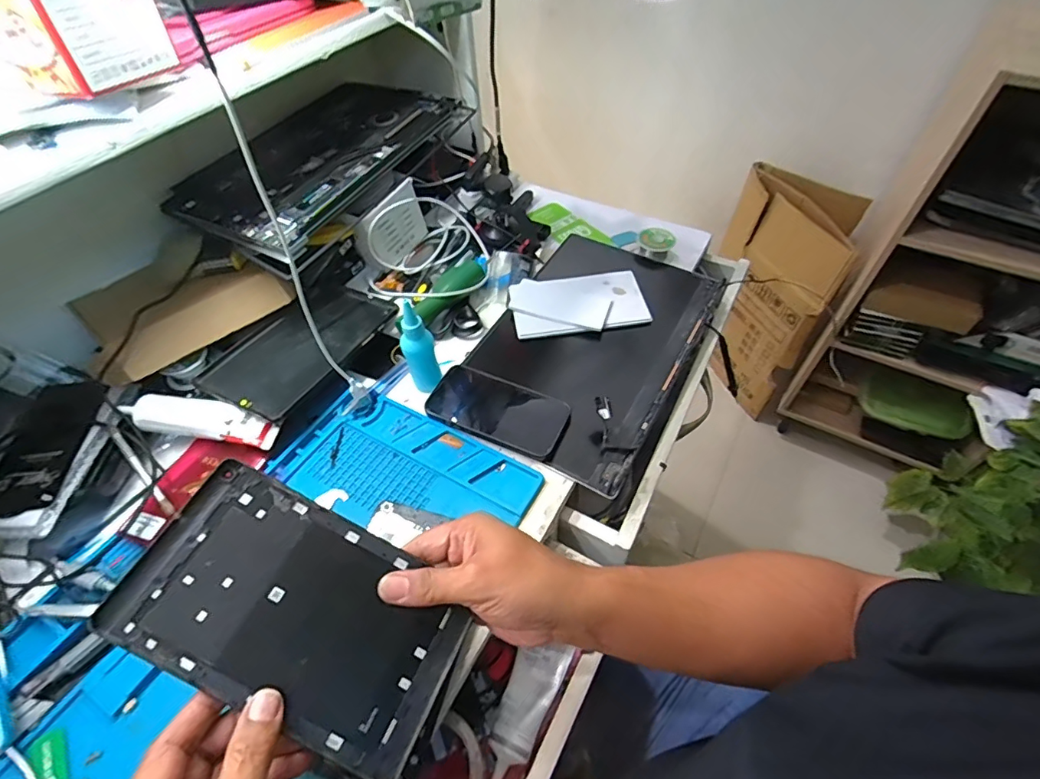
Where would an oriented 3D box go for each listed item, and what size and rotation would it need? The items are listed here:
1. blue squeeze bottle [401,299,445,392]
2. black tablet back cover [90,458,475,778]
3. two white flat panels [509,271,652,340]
[{"bbox_3d":[-0.108,-0.046,0.538,0.034,0.110,0.029,-13,52,-8],"label":"blue squeeze bottle"},{"bbox_3d":[-0.141,0.148,0.331,0.209,0.004,0.128,29,61,-1],"label":"black tablet back cover"},{"bbox_3d":[0.074,-0.110,0.640,0.165,0.013,0.095,-8,51,-5],"label":"two white flat panels"}]

